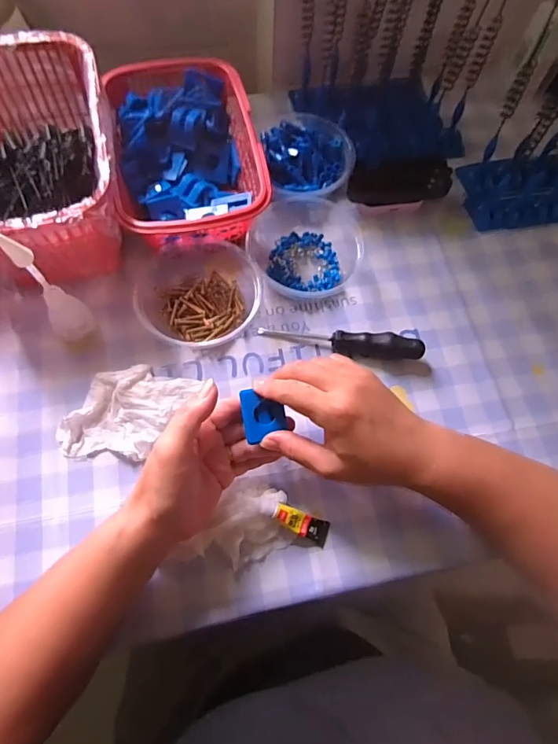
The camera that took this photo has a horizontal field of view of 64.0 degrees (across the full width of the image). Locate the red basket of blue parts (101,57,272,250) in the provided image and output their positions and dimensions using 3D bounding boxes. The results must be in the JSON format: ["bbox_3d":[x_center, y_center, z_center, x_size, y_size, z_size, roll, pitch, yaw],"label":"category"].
[{"bbox_3d":[-0.093,-0.219,0.463,0.139,0.062,0.199,-11,70,-6],"label":"red basket of blue parts"}]

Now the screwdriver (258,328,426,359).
[{"bbox_3d":[0.060,-0.030,0.432,0.156,0.028,0.022,7,69,0],"label":"screwdriver"}]

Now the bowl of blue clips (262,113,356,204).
[{"bbox_3d":[0.030,-0.236,0.498,0.092,0.041,0.109,-10,70,-6],"label":"bowl of blue clips"}]

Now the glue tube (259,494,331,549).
[{"bbox_3d":[0.014,0.122,0.370,0.067,0.011,0.020,33,70,-18],"label":"glue tube"}]

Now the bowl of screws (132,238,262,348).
[{"bbox_3d":[-0.078,-0.077,0.434,0.117,0.044,0.111,1,69,-2],"label":"bowl of screws"}]

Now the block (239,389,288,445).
[{"bbox_3d":[-0.012,0.032,0.358,0.033,0.011,0.039,-11,70,-6],"label":"block"}]

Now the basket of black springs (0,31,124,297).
[{"bbox_3d":[-0.232,-0.193,0.432,0.153,0.112,0.223,-14,71,-7],"label":"basket of black springs"}]

